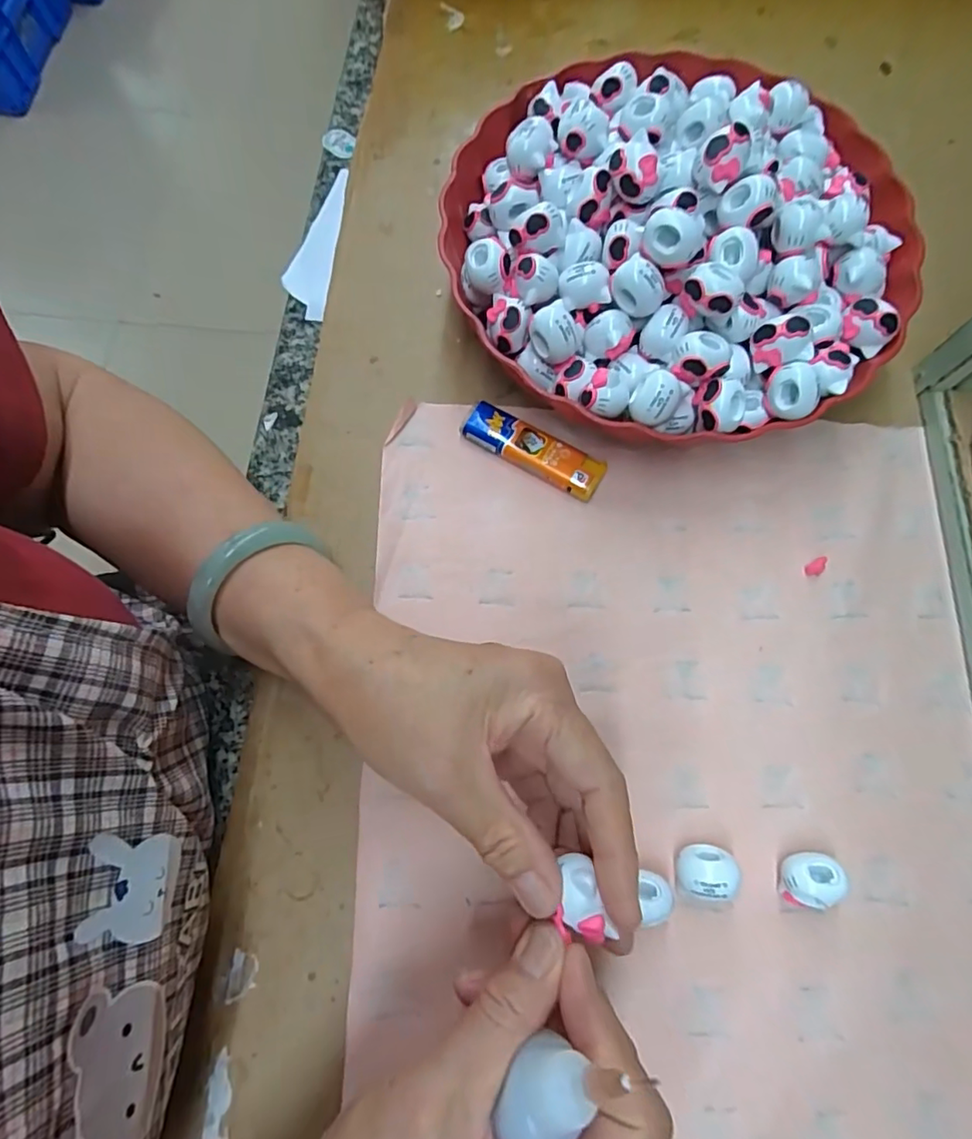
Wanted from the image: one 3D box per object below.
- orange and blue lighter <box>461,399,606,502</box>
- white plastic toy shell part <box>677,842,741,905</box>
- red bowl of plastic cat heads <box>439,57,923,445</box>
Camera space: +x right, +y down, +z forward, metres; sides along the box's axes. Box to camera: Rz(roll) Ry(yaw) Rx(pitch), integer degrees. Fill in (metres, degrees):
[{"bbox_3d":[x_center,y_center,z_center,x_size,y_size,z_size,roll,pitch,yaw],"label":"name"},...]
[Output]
[{"bbox_3d":[0.025,-0.064,0.301,0.079,0.012,0.022,29,77,9],"label":"orange and blue lighter"},{"bbox_3d":[0.094,0.130,0.242,0.024,0.022,0.019,-8,74,-1],"label":"white plastic toy shell part"},{"bbox_3d":[0.104,-0.173,0.295,0.236,0.084,0.223,0,74,1],"label":"red bowl of plastic cat heads"}]

